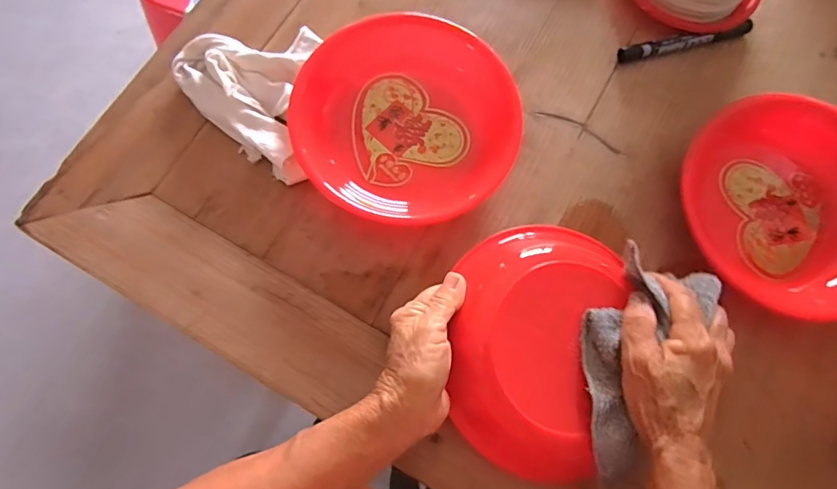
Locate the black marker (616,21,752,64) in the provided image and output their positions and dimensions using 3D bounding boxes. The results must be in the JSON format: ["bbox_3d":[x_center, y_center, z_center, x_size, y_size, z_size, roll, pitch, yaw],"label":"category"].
[{"bbox_3d":[0.257,-0.195,0.486,0.137,0.014,0.014,-16,76,-6],"label":"black marker"}]

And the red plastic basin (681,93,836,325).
[{"bbox_3d":[0.309,-0.029,0.420,0.184,0.058,0.154,34,77,7],"label":"red plastic basin"}]

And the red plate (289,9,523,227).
[{"bbox_3d":[-0.010,-0.110,0.440,0.185,0.042,0.176,0,75,-2],"label":"red plate"}]

